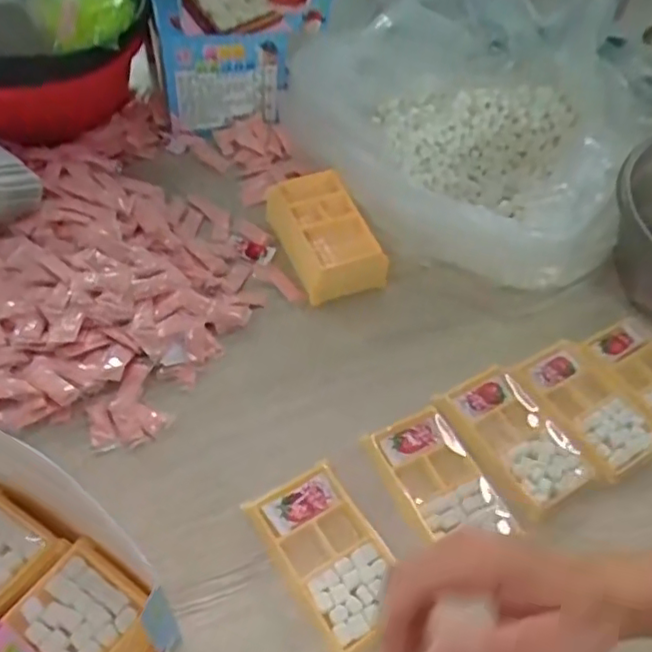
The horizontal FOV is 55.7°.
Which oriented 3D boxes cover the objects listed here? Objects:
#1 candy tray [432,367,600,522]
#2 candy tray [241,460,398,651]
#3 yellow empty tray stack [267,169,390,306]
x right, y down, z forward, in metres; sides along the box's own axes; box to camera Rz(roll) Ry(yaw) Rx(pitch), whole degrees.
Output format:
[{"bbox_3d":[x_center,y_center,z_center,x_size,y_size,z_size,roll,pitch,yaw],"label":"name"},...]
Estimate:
[{"bbox_3d":[0.163,0.090,0.532,0.084,0.021,0.132,-24,58,-23],"label":"candy tray"},{"bbox_3d":[0.004,0.169,0.464,0.076,0.010,0.128,-26,59,-24],"label":"candy tray"},{"bbox_3d":[-0.002,-0.095,0.640,0.078,0.050,0.149,-15,55,-18],"label":"yellow empty tray stack"}]

